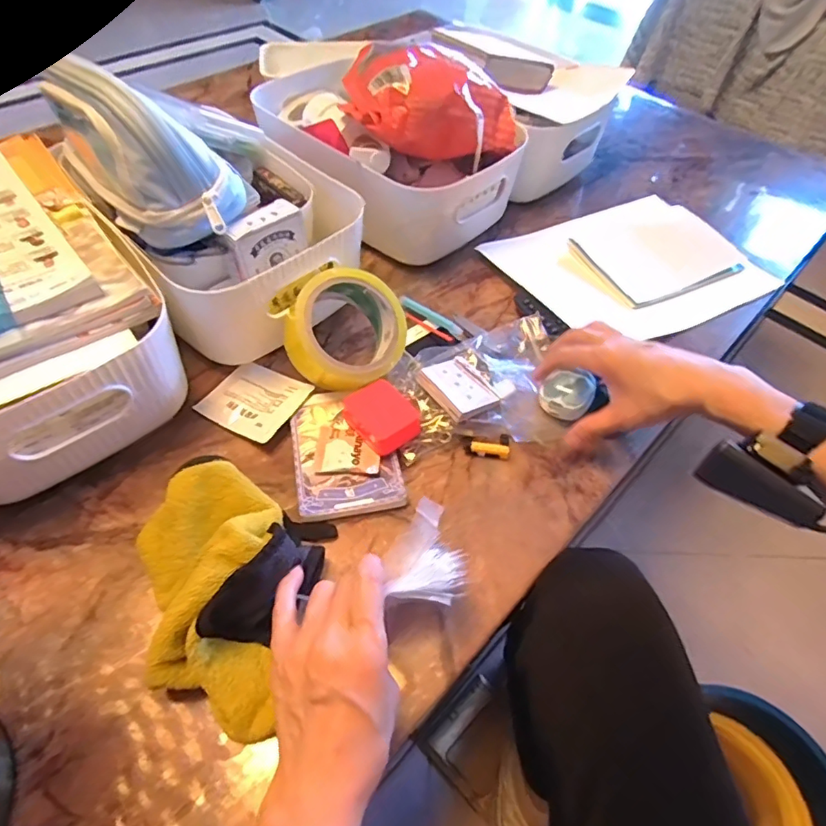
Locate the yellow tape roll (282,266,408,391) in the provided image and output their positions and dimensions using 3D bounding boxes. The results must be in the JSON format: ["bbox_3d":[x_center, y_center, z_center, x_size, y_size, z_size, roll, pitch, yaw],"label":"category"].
[{"bbox_3d":[-0.063,-0.074,0.474,0.098,0.063,0.101,27,67,-20],"label":"yellow tape roll"}]

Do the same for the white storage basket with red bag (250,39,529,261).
[{"bbox_3d":[-0.044,-0.318,0.614,0.202,0.172,0.307,-37,64,-26],"label":"white storage basket with red bag"}]

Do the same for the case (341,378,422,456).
[{"bbox_3d":[-0.026,0.003,0.447,0.046,0.019,0.060,-33,62,-24],"label":"case"}]

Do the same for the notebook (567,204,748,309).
[{"bbox_3d":[0.289,-0.190,0.625,0.175,0.014,0.126,-25,65,-19],"label":"notebook"}]

